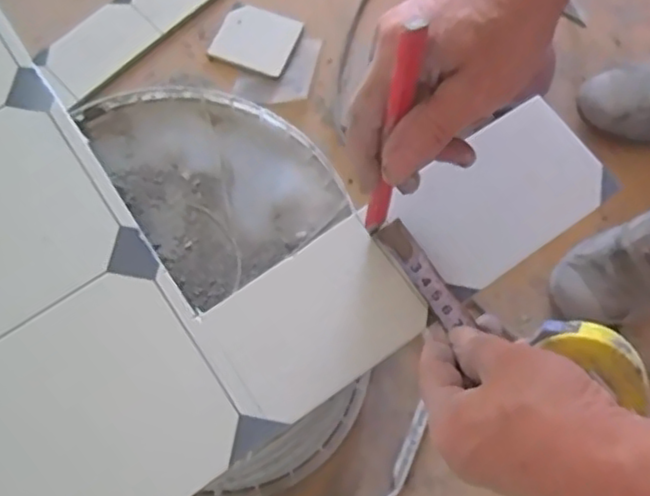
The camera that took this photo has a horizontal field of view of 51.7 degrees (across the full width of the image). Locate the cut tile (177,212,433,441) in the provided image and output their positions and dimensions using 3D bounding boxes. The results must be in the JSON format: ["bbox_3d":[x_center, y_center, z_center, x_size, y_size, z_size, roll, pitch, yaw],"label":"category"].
[{"bbox_3d":[-0.008,0.044,0.385,0.120,0.007,0.078,-34,75,-9],"label":"cut tile"}]

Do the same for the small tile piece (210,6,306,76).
[{"bbox_3d":[-0.087,-0.267,0.852,0.096,0.004,0.083,21,74,8],"label":"small tile piece"}]

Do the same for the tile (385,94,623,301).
[{"bbox_3d":[0.107,-0.032,0.398,0.127,0.007,0.075,-34,94,-14],"label":"tile"}]

